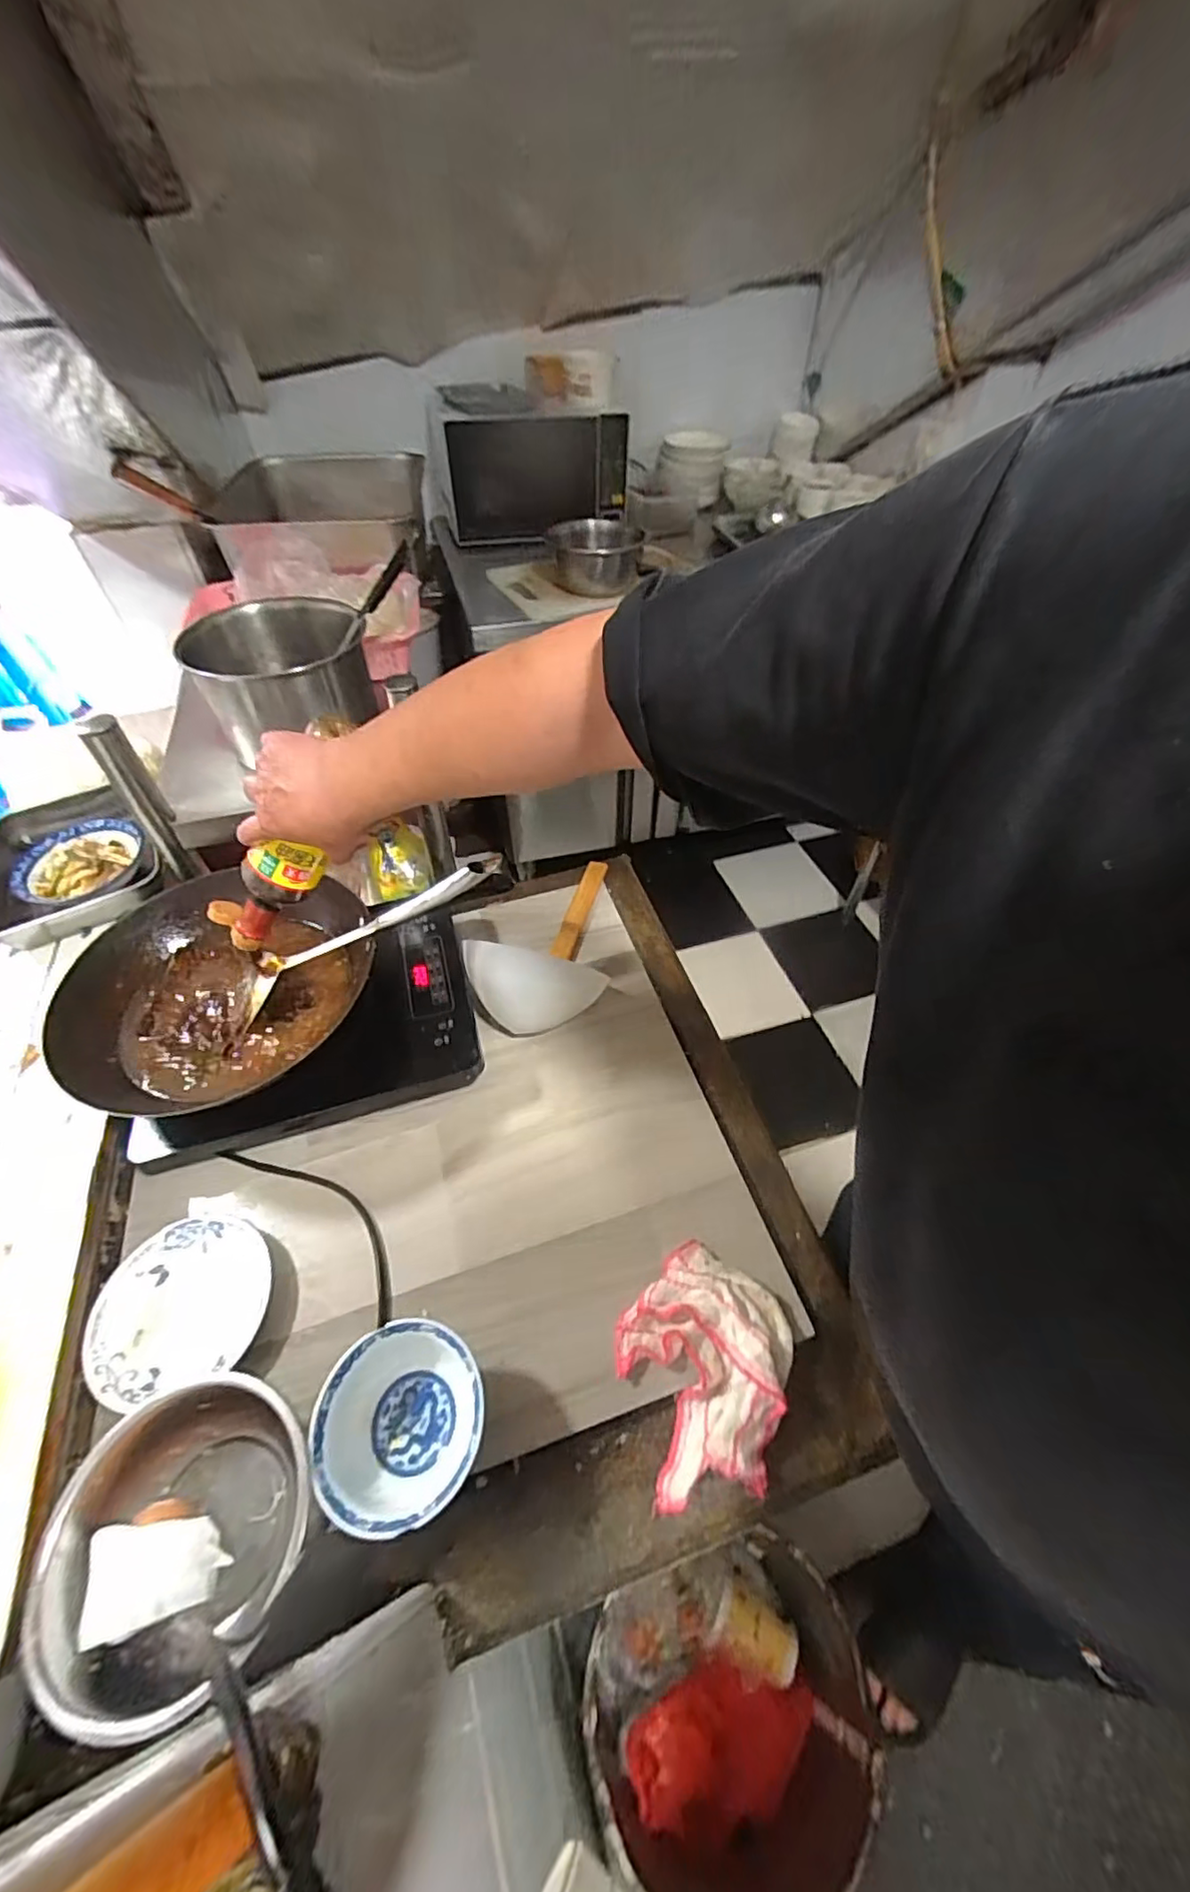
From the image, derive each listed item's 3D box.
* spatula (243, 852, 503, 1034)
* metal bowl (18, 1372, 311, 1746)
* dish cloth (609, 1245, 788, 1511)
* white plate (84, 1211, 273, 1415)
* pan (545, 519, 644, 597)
[{"bbox_3d":[-0.238,-0.015,0.653,0.313,0.029,0.064,-26,52,4],"label":"spatula"},{"bbox_3d":[-0.292,0.422,0.451,0.162,0.069,0.174,-1,50,1],"label":"metal bowl"},{"bbox_3d":[0.086,0.353,0.518,0.137,0.036,0.179,16,52,13],"label":"dish cloth"},{"bbox_3d":[-0.378,0.325,0.567,0.139,0.024,0.137,-1,50,1],"label":"white plate"},{"bbox_3d":[-0.006,-0.808,1.290,0.173,0.109,0.180,-10,51,-7],"label":"pan"}]

